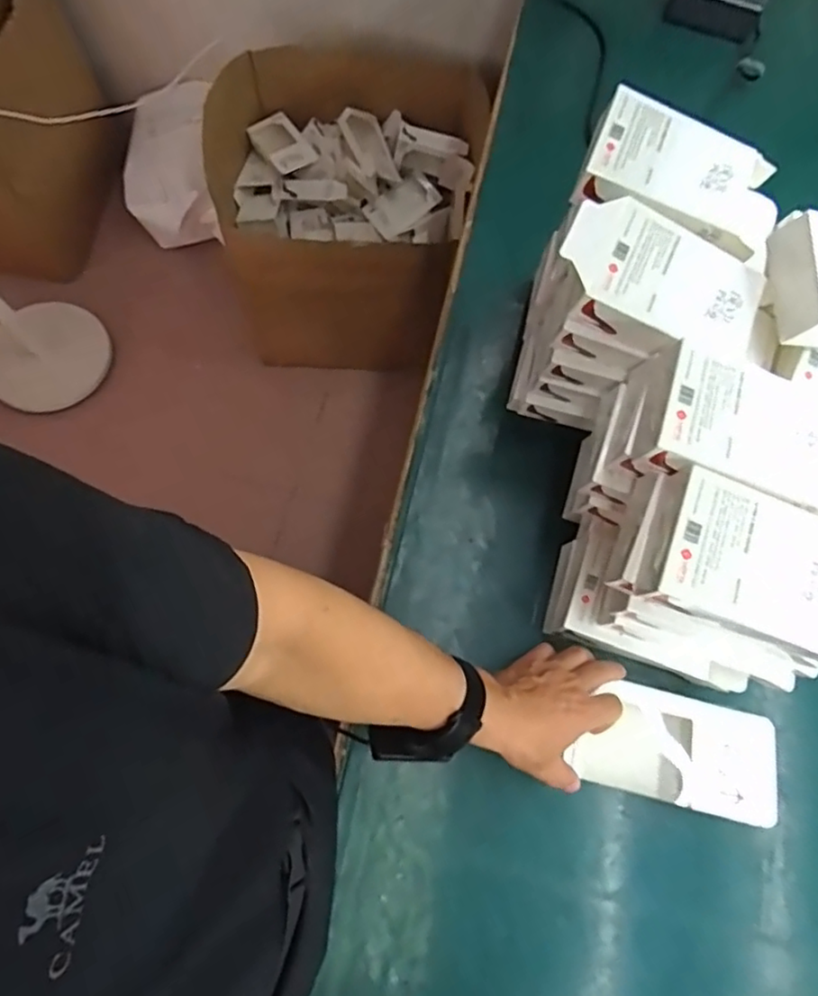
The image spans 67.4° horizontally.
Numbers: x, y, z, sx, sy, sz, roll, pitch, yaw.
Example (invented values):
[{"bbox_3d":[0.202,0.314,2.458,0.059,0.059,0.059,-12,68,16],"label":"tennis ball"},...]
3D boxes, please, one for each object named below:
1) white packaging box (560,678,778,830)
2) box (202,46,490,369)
[{"bbox_3d":[0.247,0.230,0.563,0.171,0.021,0.094,14,72,2],"label":"white packaging box"},{"bbox_3d":[-0.152,-0.638,1.460,0.608,0.461,0.532,-2,71,-5],"label":"box"}]

